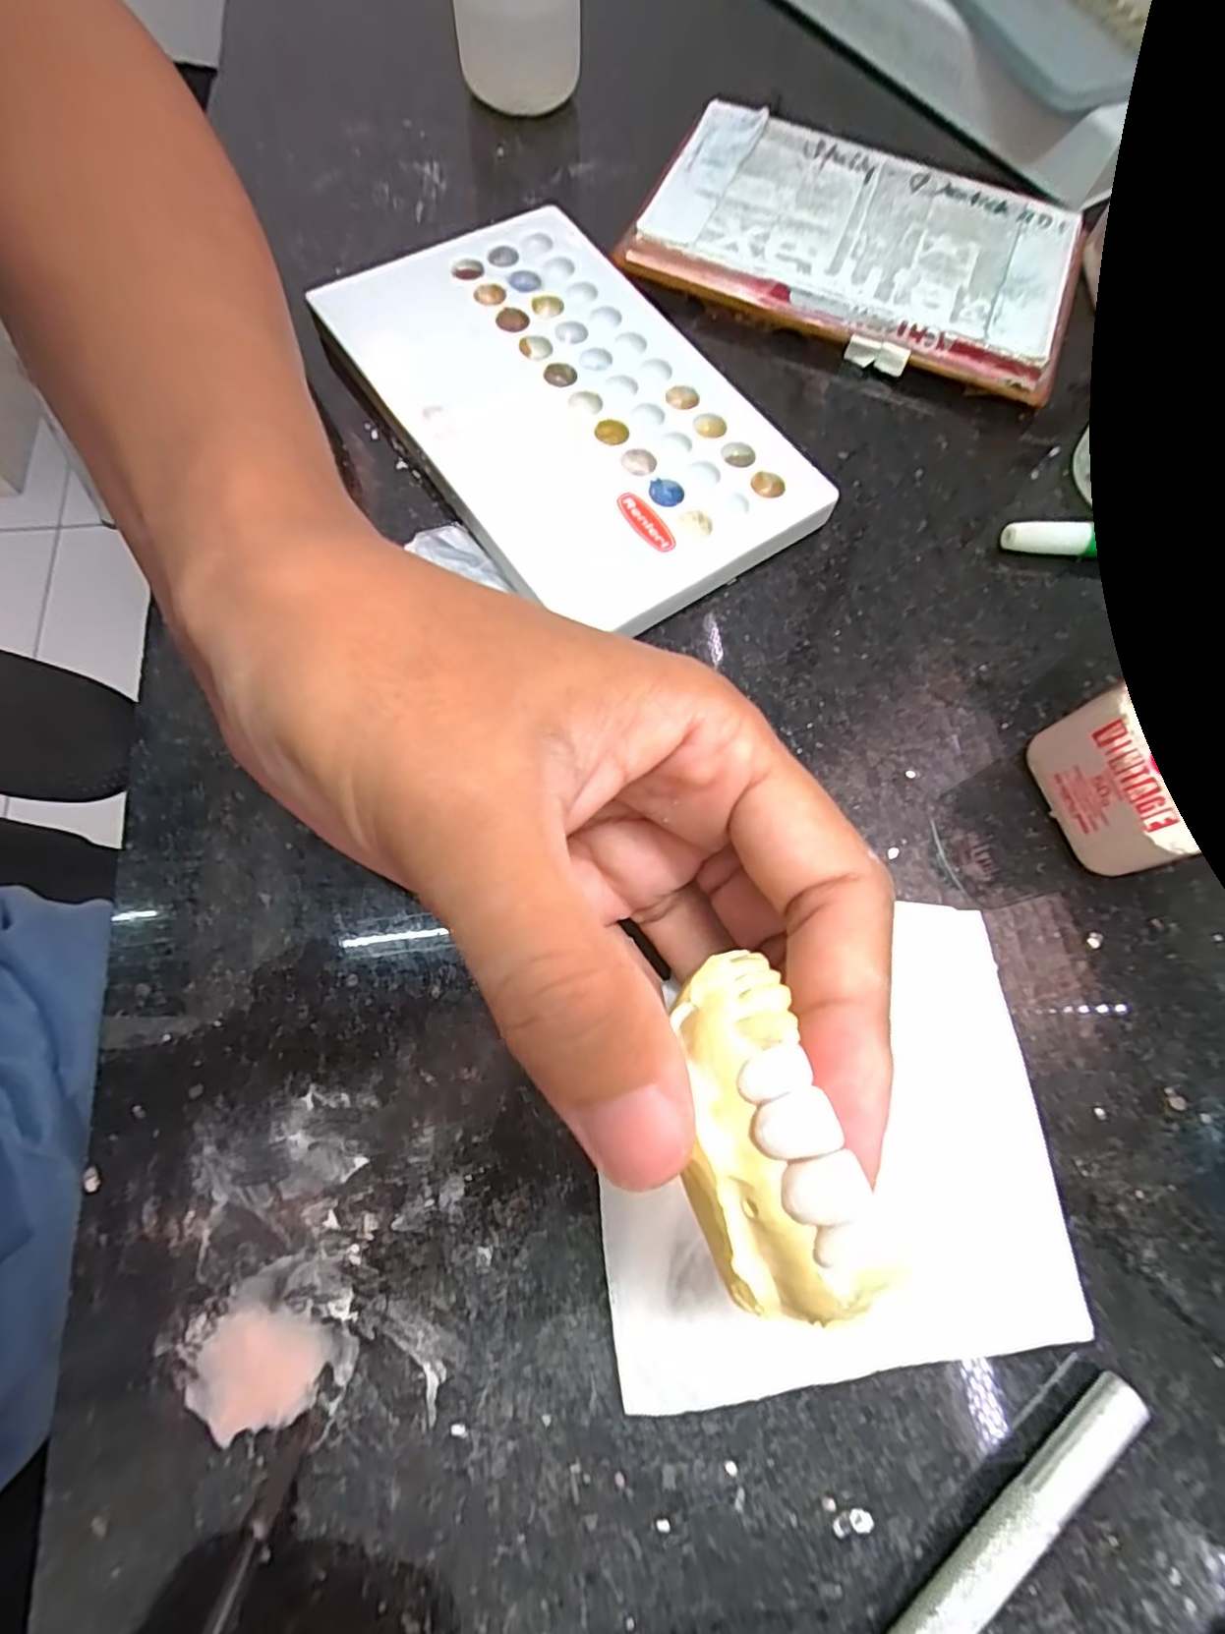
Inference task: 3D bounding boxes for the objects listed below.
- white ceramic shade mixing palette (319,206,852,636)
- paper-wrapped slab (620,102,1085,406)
[{"bbox_3d":[-0.015,-0.126,0.193,0.087,0.015,0.153,-34,76,-13],"label":"white ceramic shade mixing palette"},{"bbox_3d":[0.088,-0.201,0.219,0.143,0.014,0.087,22,71,4],"label":"paper-wrapped slab"}]

